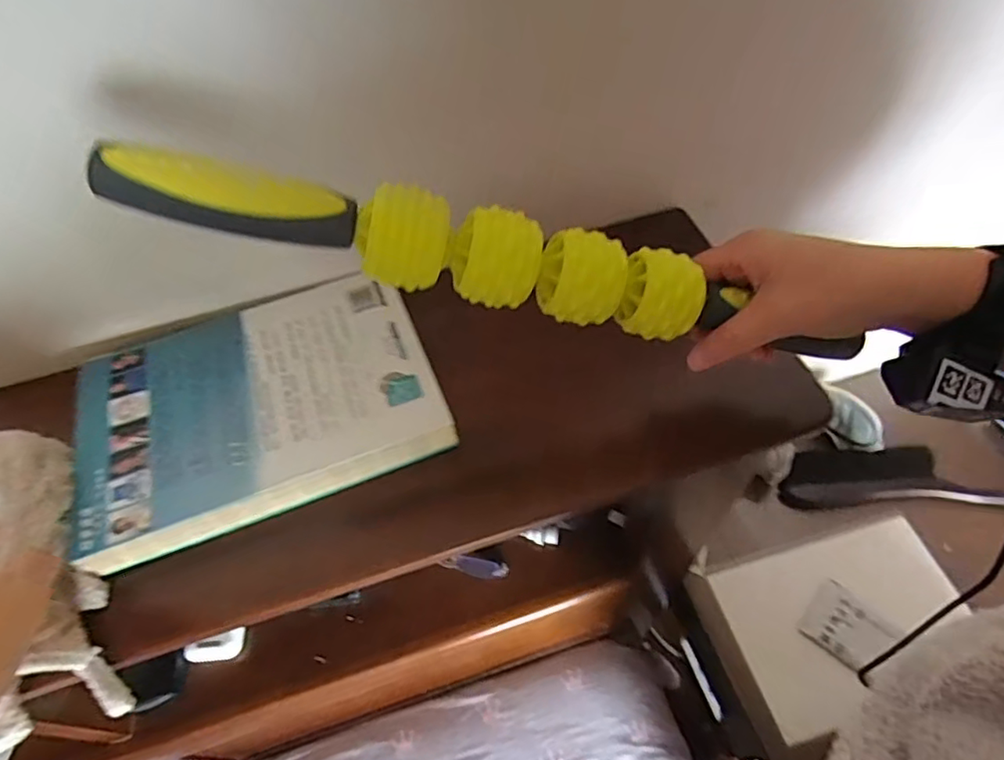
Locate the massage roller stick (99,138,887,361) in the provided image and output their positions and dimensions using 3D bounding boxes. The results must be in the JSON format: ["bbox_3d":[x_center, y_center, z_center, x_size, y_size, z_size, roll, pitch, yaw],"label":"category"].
[{"bbox_3d":[0.014,-0.061,0.307,0.387,0.037,0.038,10,57,-15],"label":"massage roller stick"}]

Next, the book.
[{"bbox_3d":[-0.172,0.011,0.417,0.235,0.022,0.167,-20,59,-10],"label":"book"}]

